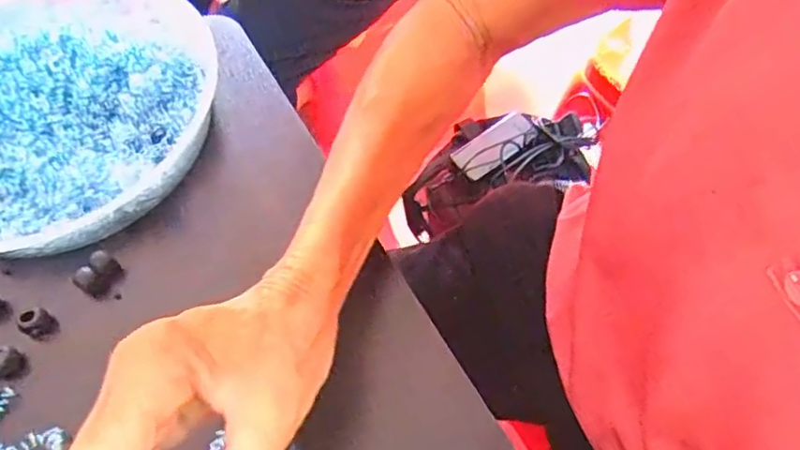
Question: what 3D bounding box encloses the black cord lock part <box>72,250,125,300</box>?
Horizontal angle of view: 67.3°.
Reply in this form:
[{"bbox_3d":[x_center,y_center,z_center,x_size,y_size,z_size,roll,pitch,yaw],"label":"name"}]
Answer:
[{"bbox_3d":[-0.178,0.029,0.355,0.013,0.018,0.024,27,64,17],"label":"black cord lock part"}]

